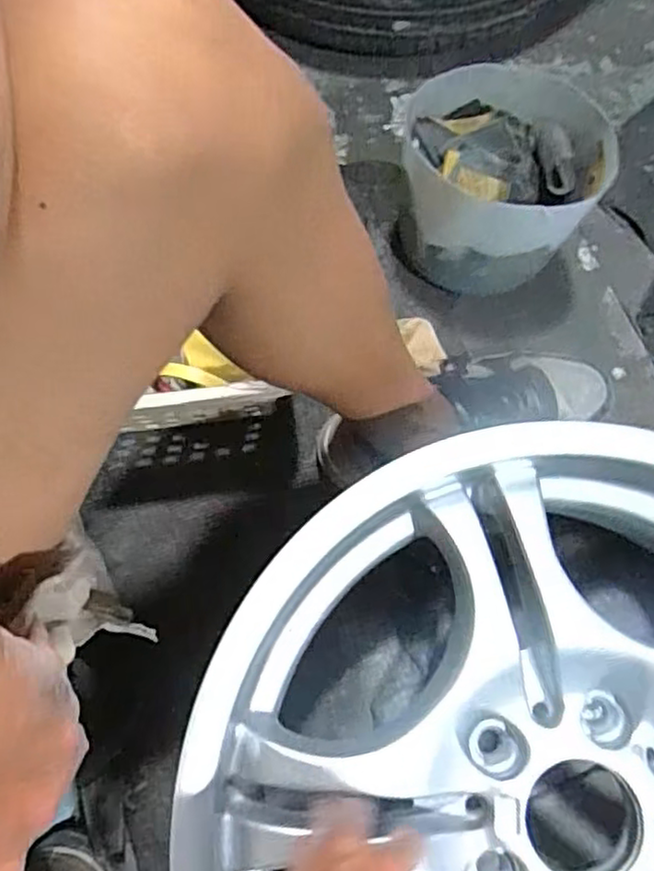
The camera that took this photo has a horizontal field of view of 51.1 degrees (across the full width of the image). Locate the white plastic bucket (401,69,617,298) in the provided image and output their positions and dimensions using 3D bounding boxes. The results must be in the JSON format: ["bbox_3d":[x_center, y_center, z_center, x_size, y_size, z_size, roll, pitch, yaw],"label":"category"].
[{"bbox_3d":[0.158,-0.225,0.646,0.160,0.161,0.149,0,74,1],"label":"white plastic bucket"}]

